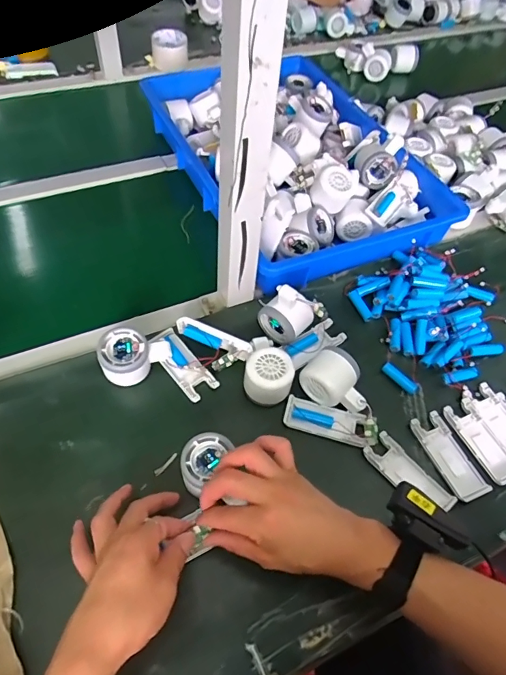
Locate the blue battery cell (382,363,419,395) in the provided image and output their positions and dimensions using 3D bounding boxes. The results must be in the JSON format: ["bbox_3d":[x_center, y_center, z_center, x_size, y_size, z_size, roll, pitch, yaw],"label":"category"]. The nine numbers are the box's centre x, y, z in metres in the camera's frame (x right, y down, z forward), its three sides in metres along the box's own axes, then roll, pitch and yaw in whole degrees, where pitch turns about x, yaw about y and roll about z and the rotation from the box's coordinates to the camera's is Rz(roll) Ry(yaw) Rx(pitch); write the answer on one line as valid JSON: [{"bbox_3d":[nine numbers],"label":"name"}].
[{"bbox_3d":[0.190,0.054,0.577,0.014,0.016,0.050,-38,65,-27],"label":"blue battery cell"}]

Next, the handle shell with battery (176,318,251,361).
[{"bbox_3d":[-0.047,0.002,0.567,0.102,0.027,0.022,23,56,12],"label":"handle shell with battery"}]

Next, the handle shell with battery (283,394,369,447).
[{"bbox_3d":[0.087,0.098,0.527,0.097,0.014,0.038,17,55,7],"label":"handle shell with battery"}]

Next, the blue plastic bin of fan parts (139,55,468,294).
[{"bbox_3d":[0.070,-0.334,0.791,0.377,0.106,0.542,-20,58,-17],"label":"blue plastic bin of fan parts"}]

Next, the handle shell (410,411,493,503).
[{"bbox_3d":[0.228,0.136,0.514,0.044,0.008,0.102,-16,58,-16],"label":"handle shell"}]

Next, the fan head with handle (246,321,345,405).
[{"bbox_3d":[0.050,0.021,0.571,0.072,0.050,0.164,41,49,22],"label":"fan head with handle"}]

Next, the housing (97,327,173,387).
[{"bbox_3d":[-0.145,0.020,0.537,0.053,0.052,0.077,40,61,22],"label":"housing"}]

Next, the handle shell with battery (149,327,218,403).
[{"bbox_3d":[-0.089,0.030,0.555,0.040,0.026,0.101,-33,63,-25],"label":"handle shell with battery"}]

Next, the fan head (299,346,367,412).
[{"bbox_3d":[0.102,0.055,0.534,0.054,0.058,0.081,-37,65,-26],"label":"fan head"}]

